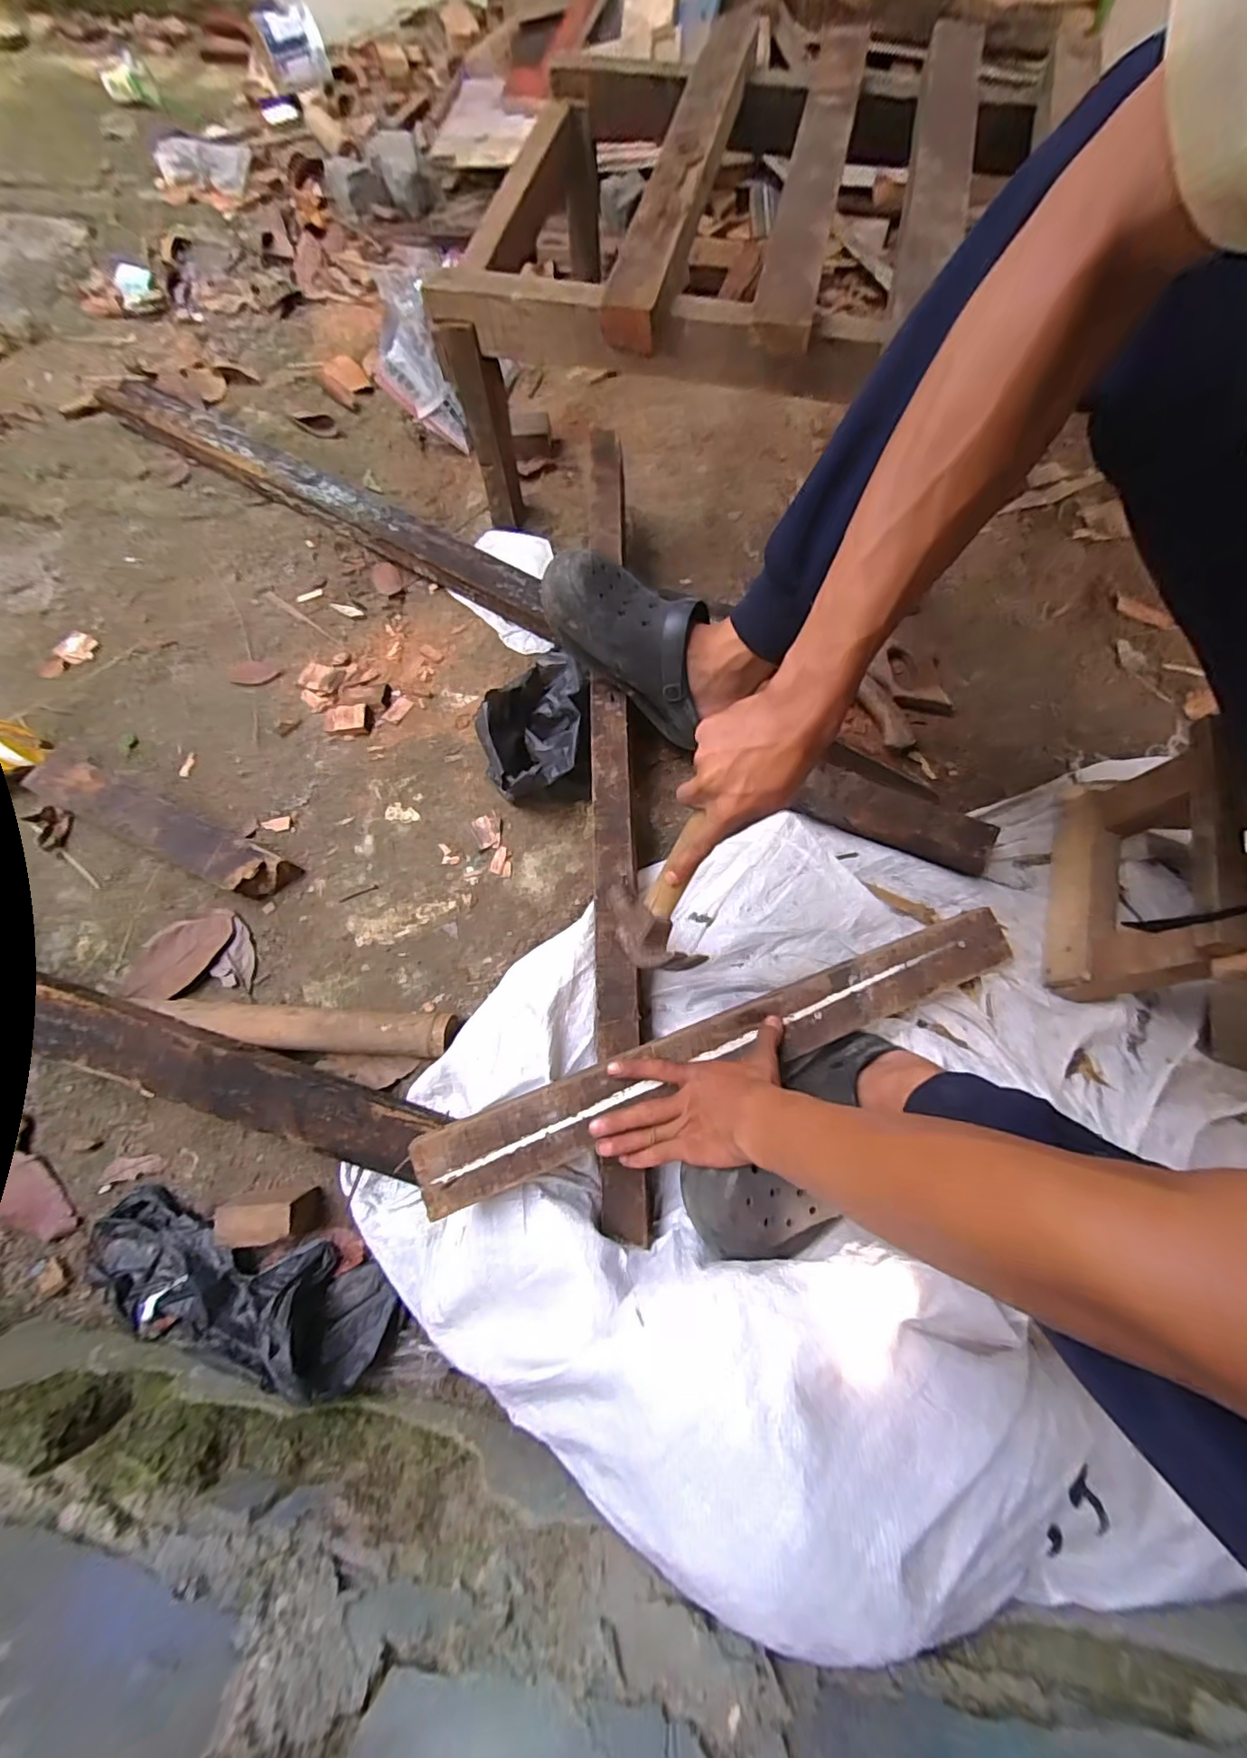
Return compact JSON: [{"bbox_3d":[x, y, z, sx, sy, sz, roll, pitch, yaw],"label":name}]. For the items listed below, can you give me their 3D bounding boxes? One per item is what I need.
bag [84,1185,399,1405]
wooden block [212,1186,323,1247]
[{"bbox_3d":[-0.381,0.392,0.520,0.323,0.081,0.108,14,75,3],"label":"bag"},{"bbox_3d":[-0.350,0.332,0.548,0.084,0.046,0.041,-5,75,-2],"label":"wooden block"}]

